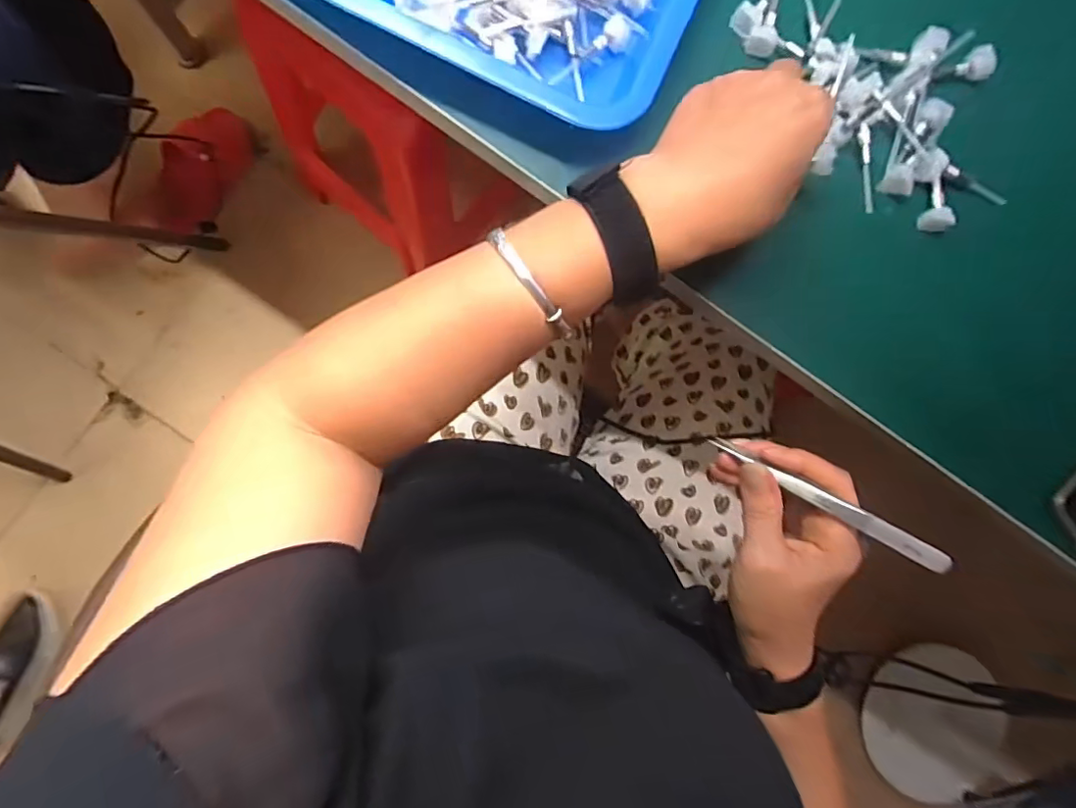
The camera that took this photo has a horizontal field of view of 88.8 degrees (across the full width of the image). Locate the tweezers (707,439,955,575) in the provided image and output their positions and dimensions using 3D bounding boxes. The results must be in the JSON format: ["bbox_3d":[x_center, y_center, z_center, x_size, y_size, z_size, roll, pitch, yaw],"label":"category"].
[{"bbox_3d":[0.158,0.053,0.310,0.132,0.013,0.009,31,82,32],"label":"tweezers"}]

